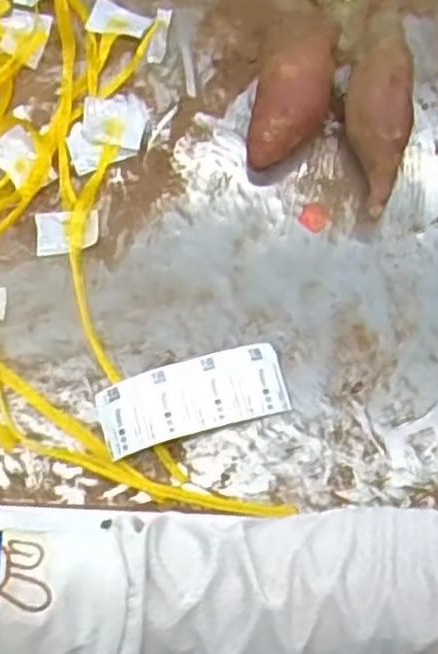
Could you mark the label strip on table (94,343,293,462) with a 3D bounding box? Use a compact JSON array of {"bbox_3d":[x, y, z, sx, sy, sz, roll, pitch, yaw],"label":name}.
[{"bbox_3d":[-0.021,0.057,0.611,0.149,0.020,0.059,-16,74,-4],"label":"label strip on table"}]

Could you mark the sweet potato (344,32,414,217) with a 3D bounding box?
[{"bbox_3d":[0.138,-0.176,0.651,0.058,0.049,0.155,0,74,1],"label":"sweet potato"}]

